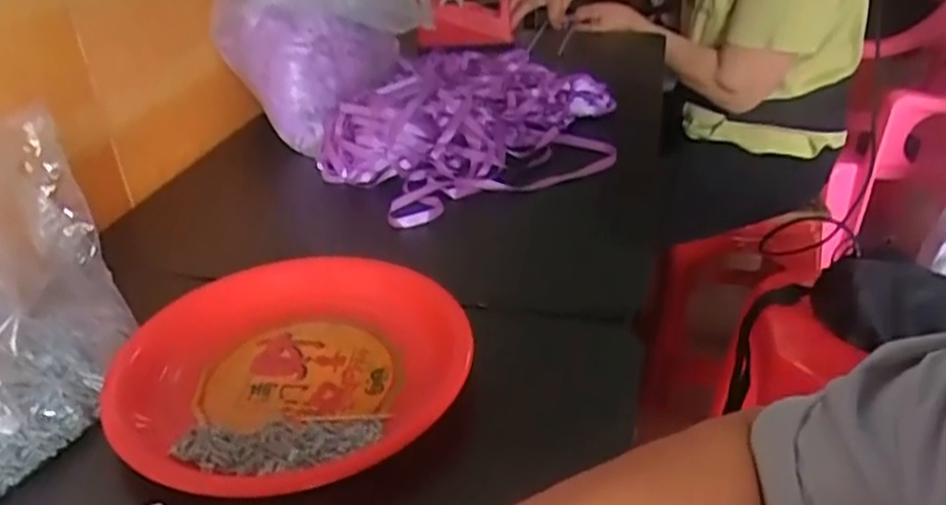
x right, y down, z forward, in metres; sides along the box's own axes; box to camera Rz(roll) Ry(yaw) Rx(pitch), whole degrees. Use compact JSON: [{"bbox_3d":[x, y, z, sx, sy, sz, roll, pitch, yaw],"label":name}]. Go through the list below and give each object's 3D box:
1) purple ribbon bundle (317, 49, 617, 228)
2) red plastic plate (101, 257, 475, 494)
[{"bbox_3d":[0.013,-0.157,0.821,0.258,0.078,0.375,12,33,23],"label":"purple ribbon bundle"},{"bbox_3d":[-0.106,0.067,0.484,0.193,0.046,0.210,-2,30,1],"label":"red plastic plate"}]

